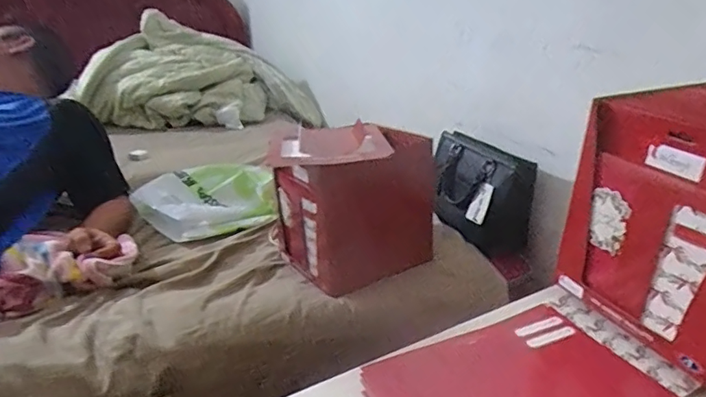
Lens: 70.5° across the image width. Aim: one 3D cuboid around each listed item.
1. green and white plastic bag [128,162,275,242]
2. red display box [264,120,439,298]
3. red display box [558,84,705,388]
[{"bbox_3d":[-0.327,-0.001,1.115,0.308,0.078,0.214,-5,25,-14],"label":"green and white plastic bag"},{"bbox_3d":[-0.010,-0.001,0.917,0.250,0.248,0.235,-14,29,-31],"label":"red display box"},{"bbox_3d":[0.388,0.019,0.550,0.209,0.235,0.211,-7,26,-18],"label":"red display box"}]

